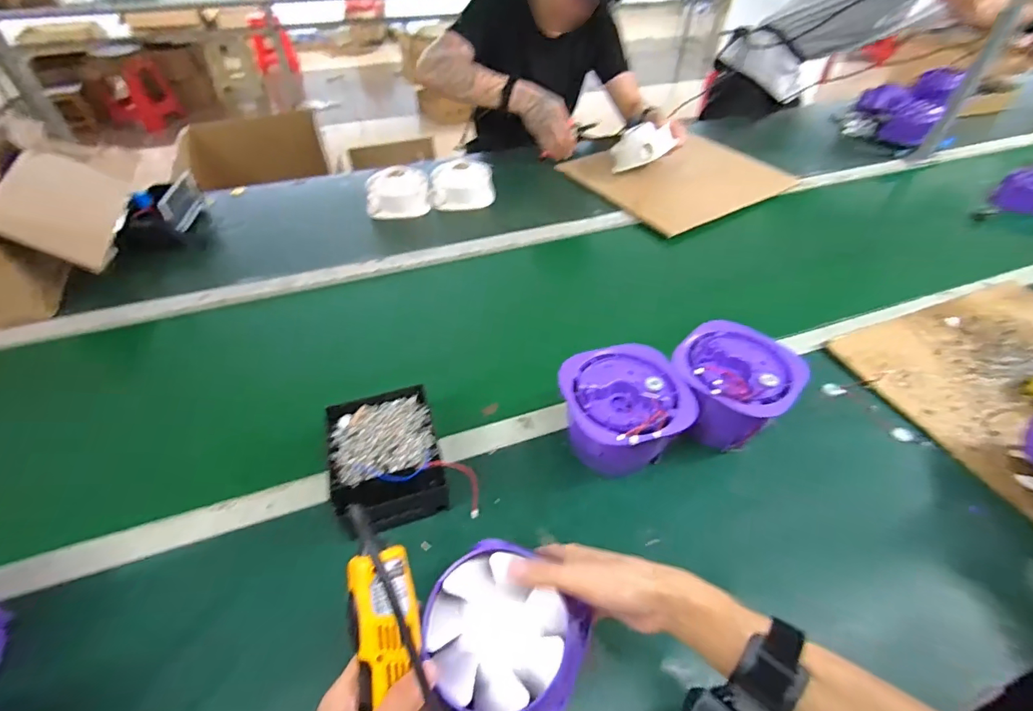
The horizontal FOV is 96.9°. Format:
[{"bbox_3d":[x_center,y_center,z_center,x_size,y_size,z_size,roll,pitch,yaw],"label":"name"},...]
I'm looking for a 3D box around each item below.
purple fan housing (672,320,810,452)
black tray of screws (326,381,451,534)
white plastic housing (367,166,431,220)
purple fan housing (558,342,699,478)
[{"bbox_3d":[0.270,0.046,0.593,0.140,0.103,0.138,-31,54,-27],"label":"purple fan housing"},{"bbox_3d":[-0.150,0.122,0.539,0.115,0.071,0.156,-12,47,-12],"label":"black tray of screws"},{"bbox_3d":[-0.258,-0.359,1.002,0.133,0.071,0.118,-2,46,-2],"label":"white plastic housing"},{"bbox_3d":[0.127,0.071,0.567,0.136,0.100,0.141,-12,47,-12],"label":"purple fan housing"}]

